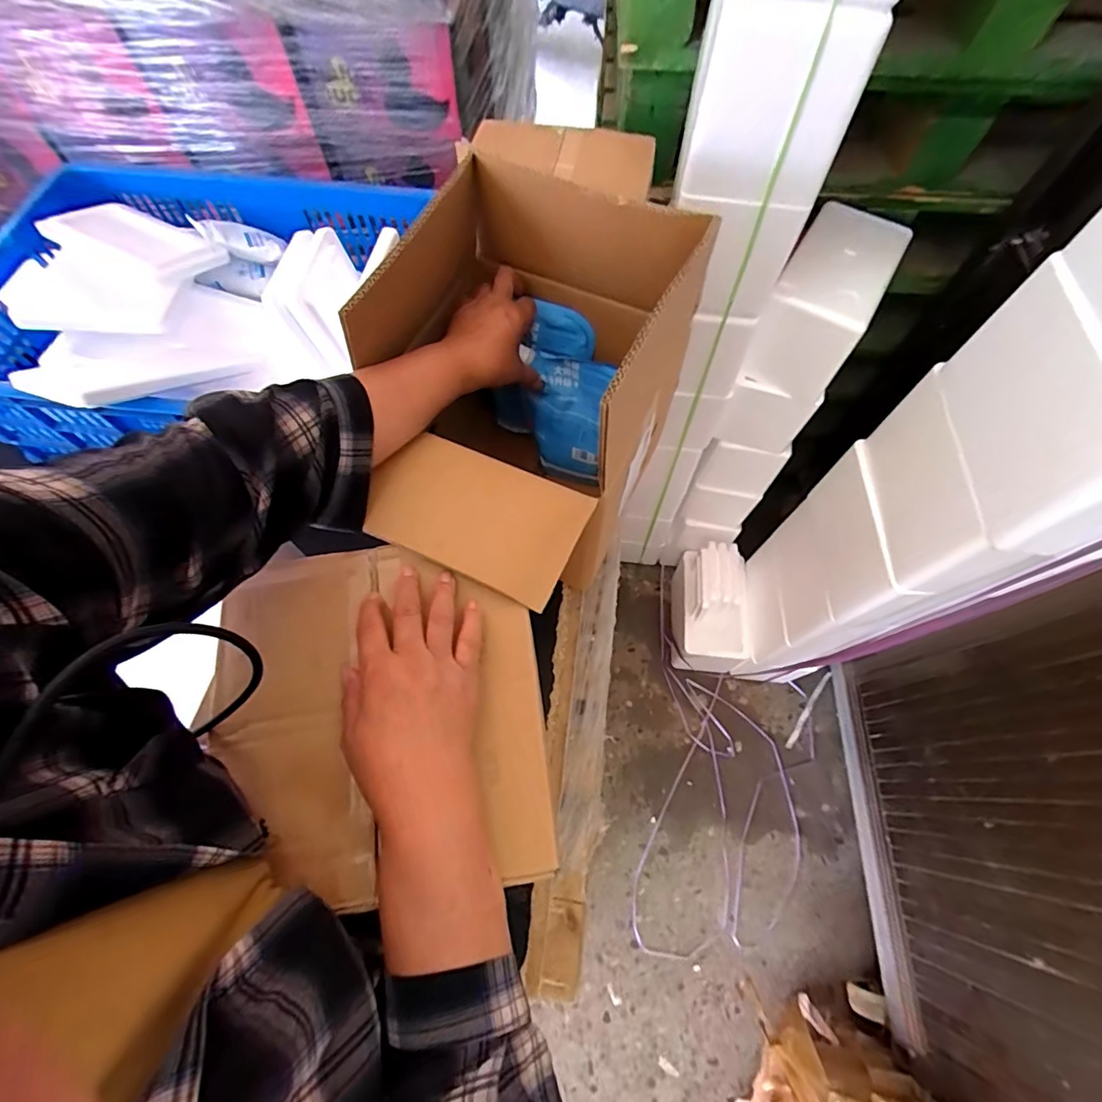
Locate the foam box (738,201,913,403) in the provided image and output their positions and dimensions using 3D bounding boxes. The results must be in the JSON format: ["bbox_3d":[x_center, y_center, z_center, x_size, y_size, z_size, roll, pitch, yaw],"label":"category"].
[{"bbox_3d":[0.436,-0.399,0.823,0.136,0.155,0.253,28,68,13],"label":"foam box"}]

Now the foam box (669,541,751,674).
[{"bbox_3d":[0.419,0.153,1.349,0.157,0.293,0.297,3,65,1],"label":"foam box"}]

